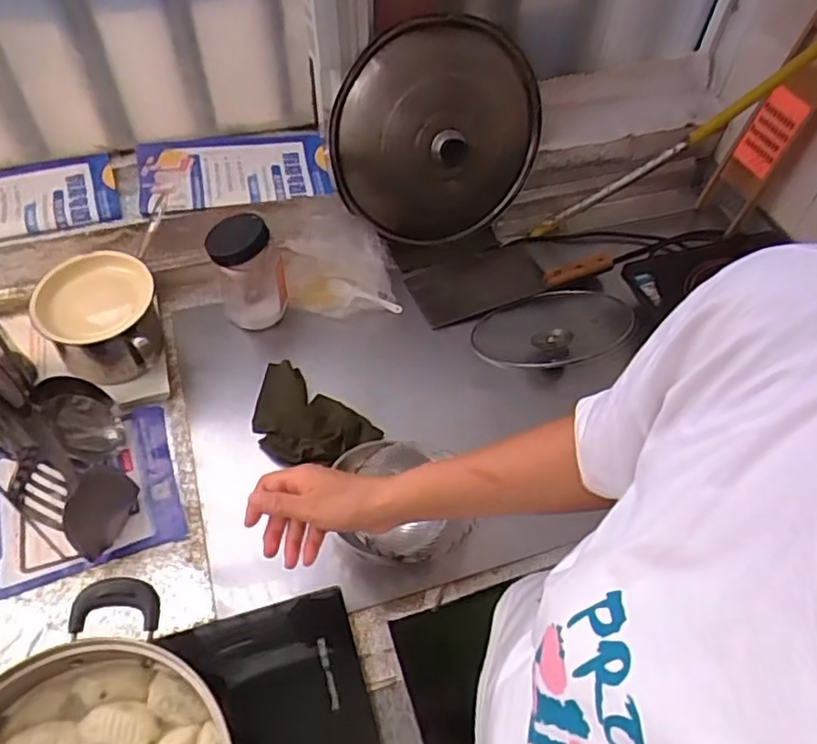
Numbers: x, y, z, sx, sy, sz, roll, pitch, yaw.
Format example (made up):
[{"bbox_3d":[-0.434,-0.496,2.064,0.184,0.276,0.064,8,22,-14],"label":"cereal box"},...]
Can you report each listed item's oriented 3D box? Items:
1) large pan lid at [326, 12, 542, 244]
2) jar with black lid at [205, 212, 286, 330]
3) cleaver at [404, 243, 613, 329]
[{"bbox_3d":[0.046,-0.357,0.981,0.329,0.326,0.074,-11,35,-12],"label":"large pan lid"},{"bbox_3d":[-0.230,-0.141,0.910,0.083,0.145,0.081,1,52,-2],"label":"jar with black lid"},{"bbox_3d":[0.157,-0.160,1.017,0.309,0.039,0.130,-18,55,-16],"label":"cleaver"}]

